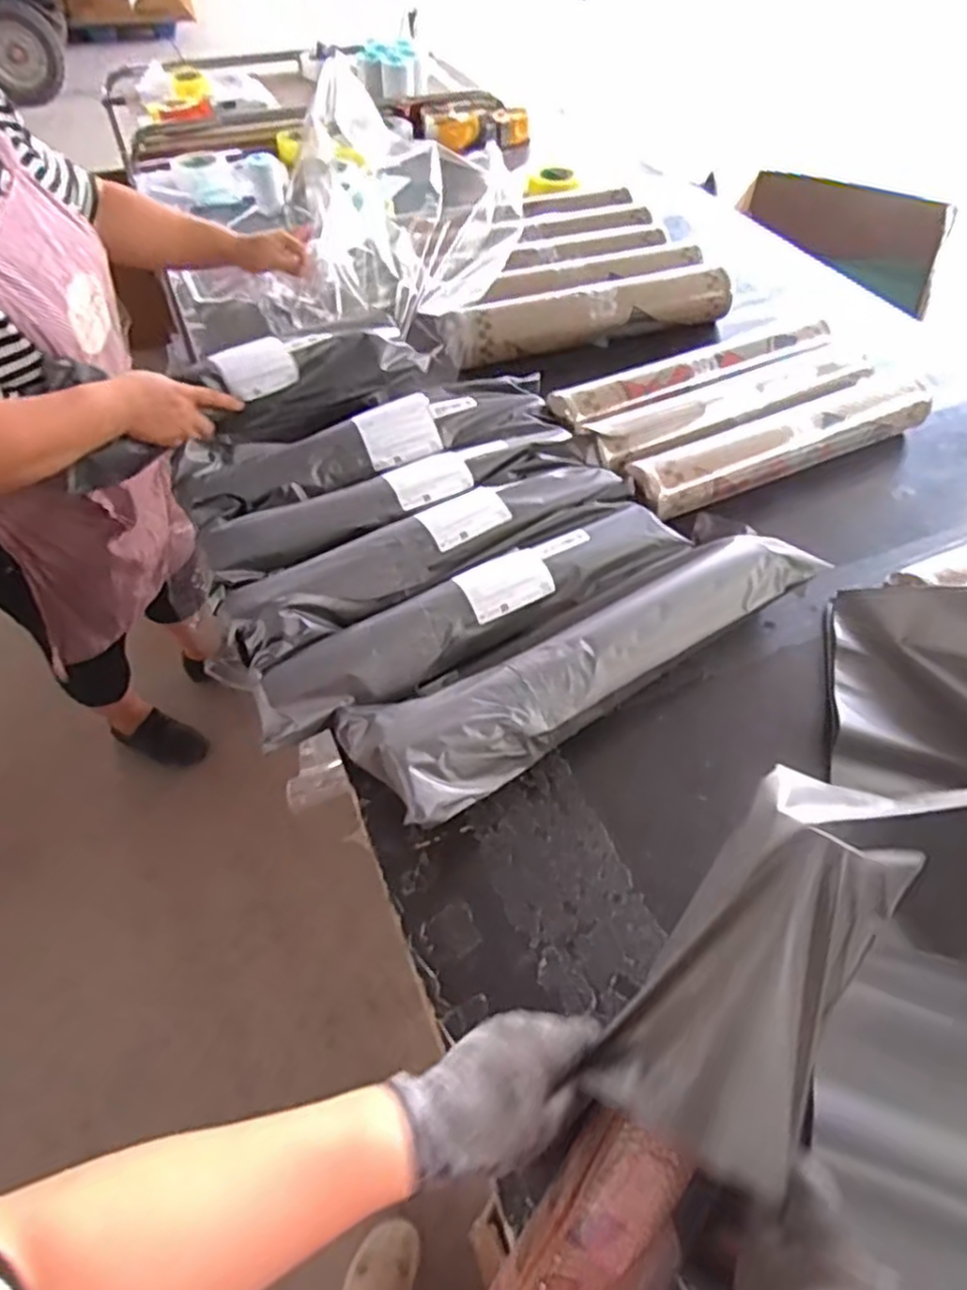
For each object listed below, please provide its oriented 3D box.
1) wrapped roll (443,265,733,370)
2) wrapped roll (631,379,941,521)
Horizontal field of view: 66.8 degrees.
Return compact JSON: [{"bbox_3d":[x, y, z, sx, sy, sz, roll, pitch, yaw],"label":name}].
[{"bbox_3d":[0.192,-0.549,1.216,0.515,0.076,0.069,-17,54,-14],"label":"wrapped roll"},{"bbox_3d":[0.416,-0.282,1.003,0.498,0.057,0.077,-21,55,-17],"label":"wrapped roll"}]

